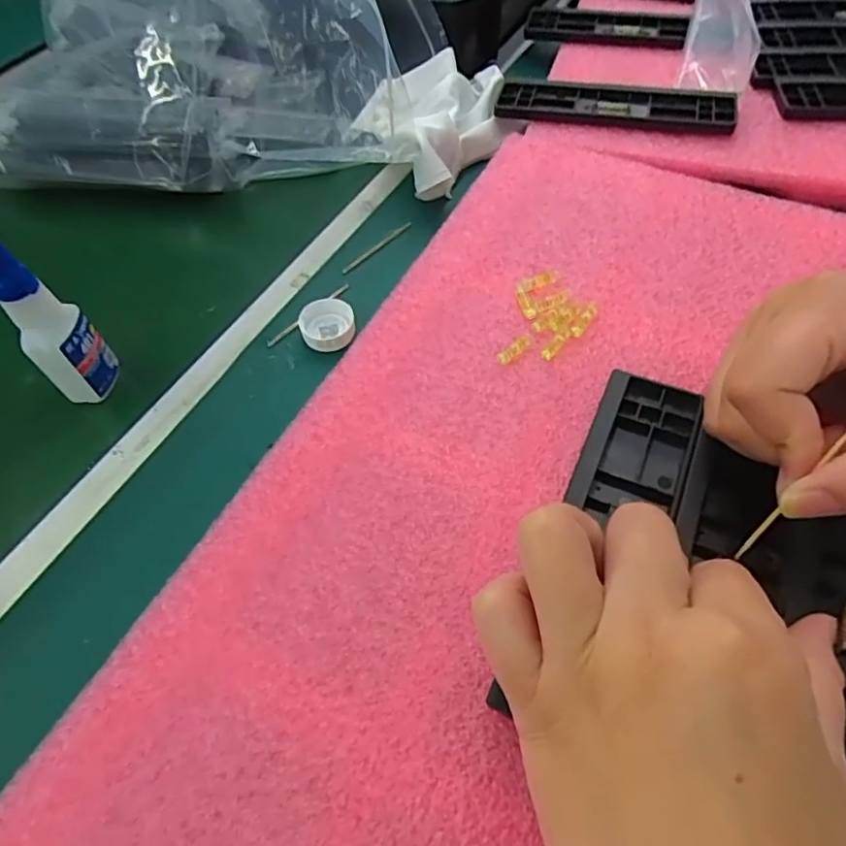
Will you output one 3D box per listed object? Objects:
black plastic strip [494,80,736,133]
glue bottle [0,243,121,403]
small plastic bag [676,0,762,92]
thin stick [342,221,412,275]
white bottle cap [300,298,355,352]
[{"bbox_3d":[0.131,-0.221,0.407,0.157,0.011,0.042,11,57,13],"label":"black plastic strip"},{"bbox_3d":[-0.193,-0.055,0.293,0.023,0.104,0.028,-8,55,0],"label":"glue bottle"},{"bbox_3d":[0.227,-0.307,0.439,0.043,0.036,0.187,13,58,14],"label":"small plastic bag"},{"bbox_3d":[-0.029,-0.114,0.373,0.004,0.004,0.060,36,66,26],"label":"thin stick"},{"bbox_3d":[-0.054,-0.056,0.333,0.031,0.011,0.031,-11,55,-2],"label":"white bottle cap"}]

